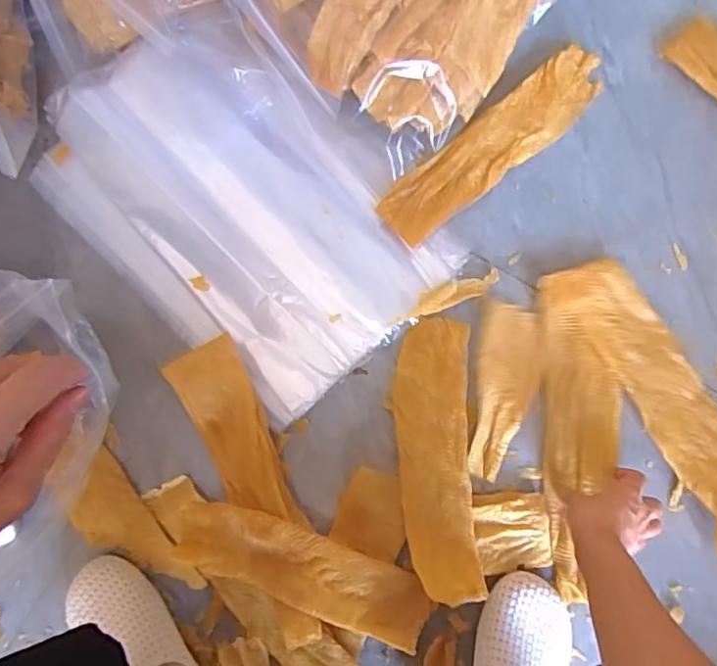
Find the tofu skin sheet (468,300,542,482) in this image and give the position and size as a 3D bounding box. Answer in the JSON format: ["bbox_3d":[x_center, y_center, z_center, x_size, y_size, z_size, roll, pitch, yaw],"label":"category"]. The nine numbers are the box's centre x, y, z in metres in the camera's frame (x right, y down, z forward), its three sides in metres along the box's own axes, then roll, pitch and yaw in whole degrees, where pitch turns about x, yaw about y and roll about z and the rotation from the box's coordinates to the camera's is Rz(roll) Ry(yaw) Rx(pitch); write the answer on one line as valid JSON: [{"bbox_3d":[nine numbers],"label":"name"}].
[{"bbox_3d":[0.164,0.063,0.626,0.067,0.005,0.190,7,83,3],"label":"tofu skin sheet"}]

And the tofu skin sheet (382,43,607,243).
[{"bbox_3d":[0.158,-0.218,0.656,0.301,0.016,0.071,-39,83,-3],"label":"tofu skin sheet"}]

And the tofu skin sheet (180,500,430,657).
[{"bbox_3d":[-0.056,0.250,0.593,0.270,0.040,0.080,22,84,4],"label":"tofu skin sheet"}]

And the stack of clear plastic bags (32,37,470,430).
[{"bbox_3d":[-0.142,-0.149,0.650,0.463,0.038,0.301,44,86,6],"label":"stack of clear plastic bags"}]

